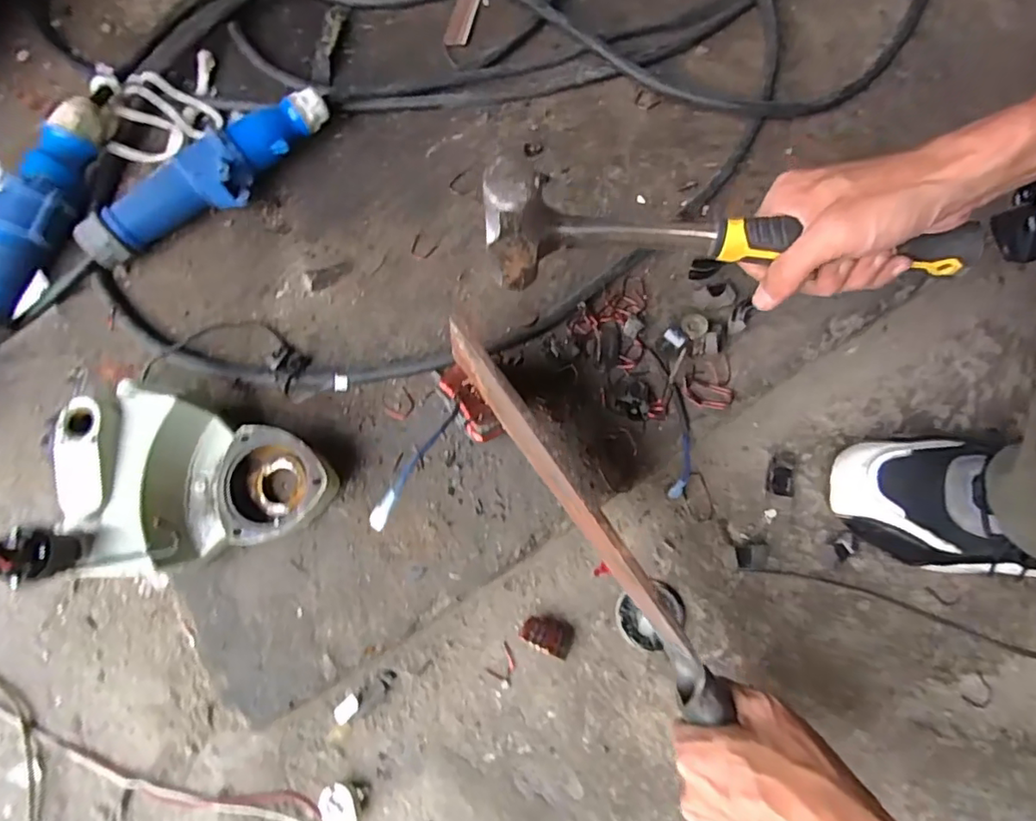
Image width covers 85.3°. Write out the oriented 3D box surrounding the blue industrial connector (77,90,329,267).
[{"bbox_3d":[-0.274,-0.208,0.511,0.241,0.050,0.055,-36,73,-10],"label":"blue industrial connector"}]

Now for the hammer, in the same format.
[{"bbox_3d":[0.128,-0.104,0.348,0.291,0.078,0.032,4,72,1],"label":"hammer"}]

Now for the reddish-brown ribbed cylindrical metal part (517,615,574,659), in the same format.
[{"bbox_3d":[0.022,0.173,0.434,0.040,0.025,0.024,17,72,8],"label":"reddish-brown ribbed cylindrical metal part"}]

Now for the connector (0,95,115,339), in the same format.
[{"bbox_3d":[-0.430,-0.170,0.503,0.052,0.051,0.246,11,71,6],"label":"connector"}]

